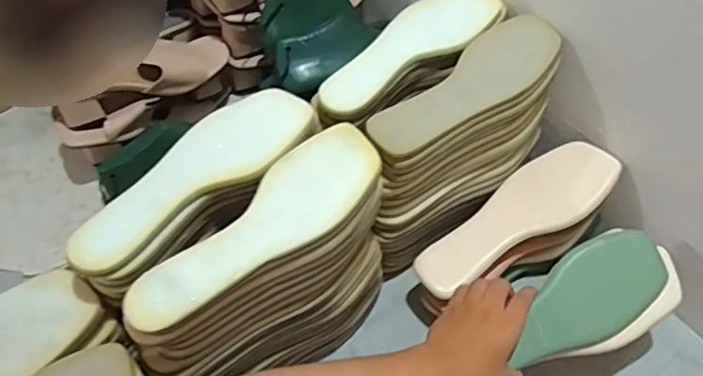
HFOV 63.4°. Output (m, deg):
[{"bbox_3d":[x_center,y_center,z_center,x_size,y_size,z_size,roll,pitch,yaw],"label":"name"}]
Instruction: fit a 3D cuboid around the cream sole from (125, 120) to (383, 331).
[{"bbox_3d":[-0.072,0.028,0.464,0.080,0.015,0.237,36,64,25],"label":"cream sole"}]

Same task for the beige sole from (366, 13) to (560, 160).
[{"bbox_3d":[0.118,-0.104,0.567,0.231,0.013,0.078,-38,58,-16],"label":"beige sole"}]

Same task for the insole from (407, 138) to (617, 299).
[{"bbox_3d":[0.178,0.033,0.628,0.239,0.014,0.084,-35,59,-2],"label":"insole"}]

